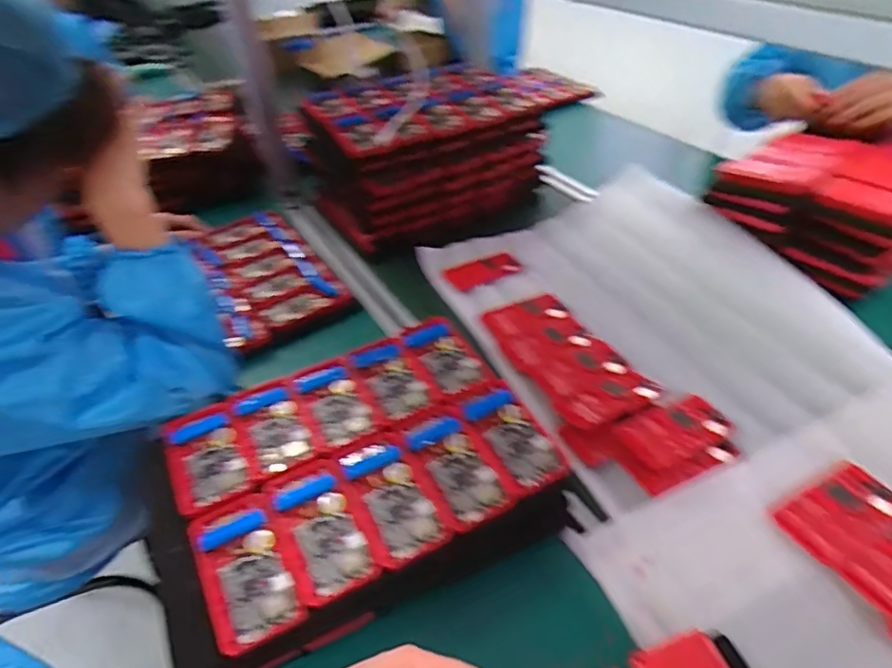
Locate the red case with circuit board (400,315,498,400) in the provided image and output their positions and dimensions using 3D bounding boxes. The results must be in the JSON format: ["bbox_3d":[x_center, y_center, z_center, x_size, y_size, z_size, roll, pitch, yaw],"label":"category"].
[{"bbox_3d":[0.003,0.022,0.626,0.063,0.010,0.118,-23,44,-20],"label":"red case with circuit board"}]

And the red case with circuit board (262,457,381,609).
[{"bbox_3d":[-0.107,0.162,0.492,0.064,0.013,0.121,-21,43,-18],"label":"red case with circuit board"}]

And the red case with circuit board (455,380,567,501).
[{"bbox_3d":[0.060,0.096,0.550,0.067,0.017,0.116,-22,44,-20],"label":"red case with circuit board"}]

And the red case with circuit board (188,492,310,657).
[{"bbox_3d":[-0.162,0.187,0.468,0.065,0.017,0.119,-21,43,-19],"label":"red case with circuit board"}]

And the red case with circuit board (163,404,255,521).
[{"bbox_3d":[-0.224,0.109,0.542,0.063,0.016,0.116,-22,43,-19],"label":"red case with circuit board"}]

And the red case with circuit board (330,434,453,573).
[{"bbox_3d":[-0.050,0.141,0.512,0.063,0.015,0.121,-23,44,-21],"label":"red case with circuit board"}]

